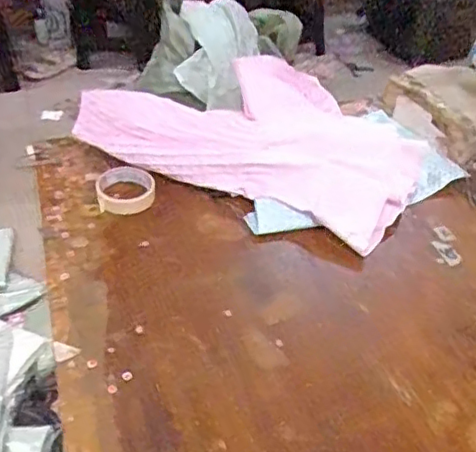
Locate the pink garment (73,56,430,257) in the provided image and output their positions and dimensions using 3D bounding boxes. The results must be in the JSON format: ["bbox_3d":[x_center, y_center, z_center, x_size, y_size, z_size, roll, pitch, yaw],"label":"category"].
[{"bbox_3d":[0.028,-0.159,1.054,0.543,0.095,0.348,14,42,16],"label":"pink garment"}]

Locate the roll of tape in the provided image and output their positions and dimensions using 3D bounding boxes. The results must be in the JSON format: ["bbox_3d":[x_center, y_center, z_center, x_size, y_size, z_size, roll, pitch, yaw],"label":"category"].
[{"bbox_3d":[-0.172,-0.055,0.963,0.087,0.028,0.087,0,40,0],"label":"roll of tape"}]

